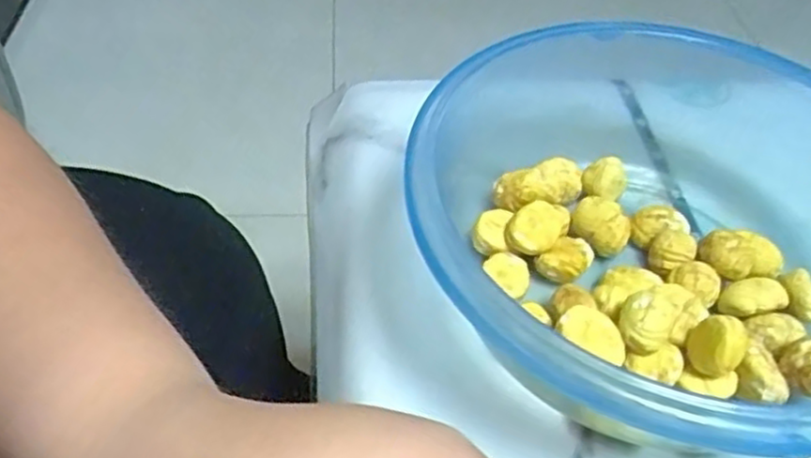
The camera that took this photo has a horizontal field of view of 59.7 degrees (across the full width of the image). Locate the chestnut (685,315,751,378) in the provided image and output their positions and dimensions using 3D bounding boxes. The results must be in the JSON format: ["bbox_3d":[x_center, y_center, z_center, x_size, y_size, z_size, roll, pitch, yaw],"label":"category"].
[{"bbox_3d":[0.124,0.045,0.281,0.021,0.017,0.025,34,54,24],"label":"chestnut"}]

